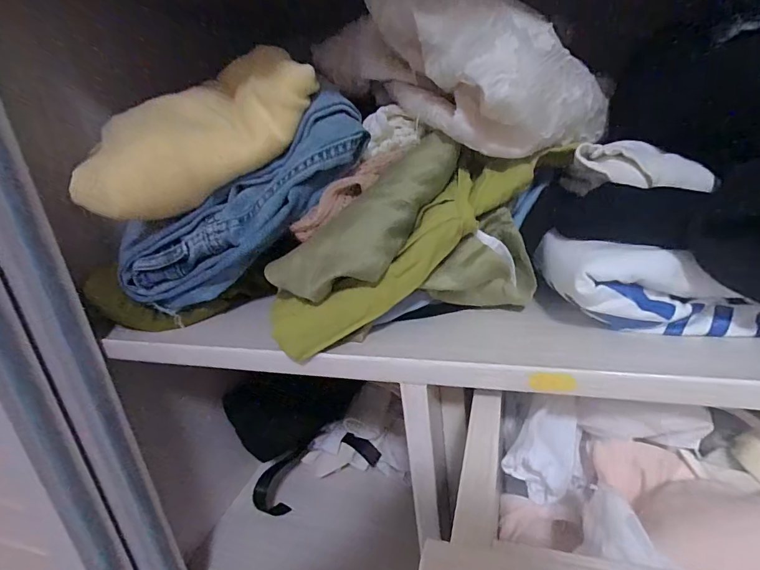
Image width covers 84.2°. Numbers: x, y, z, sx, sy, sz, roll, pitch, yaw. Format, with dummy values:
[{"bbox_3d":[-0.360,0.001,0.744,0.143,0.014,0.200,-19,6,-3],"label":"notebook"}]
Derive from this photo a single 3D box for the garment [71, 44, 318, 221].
[{"bbox_3d":[-0.153,-0.126,0.345,0.178,0.113,0.096,-20,24,-31],"label":"garment"}]

